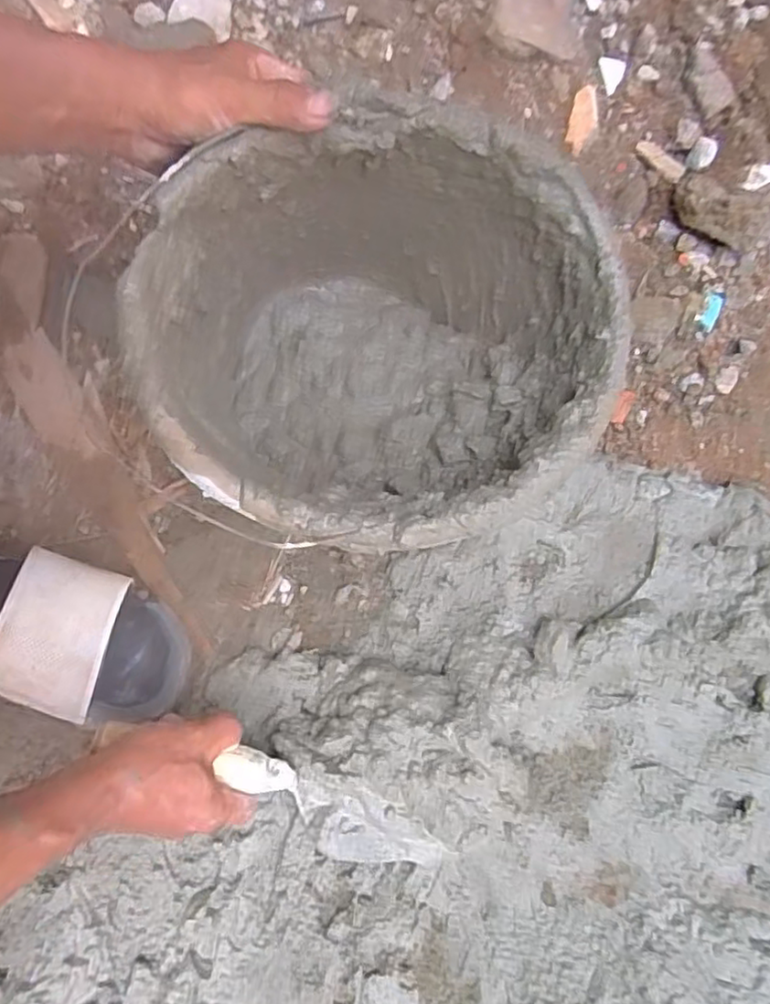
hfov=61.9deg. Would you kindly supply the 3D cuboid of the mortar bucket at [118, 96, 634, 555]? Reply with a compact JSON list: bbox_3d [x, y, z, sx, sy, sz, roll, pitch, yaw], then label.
[{"bbox_3d":[-0.010,-0.100,0.449,0.285,0.210,0.285,2,83,-12],"label":"mortar bucket"}]

